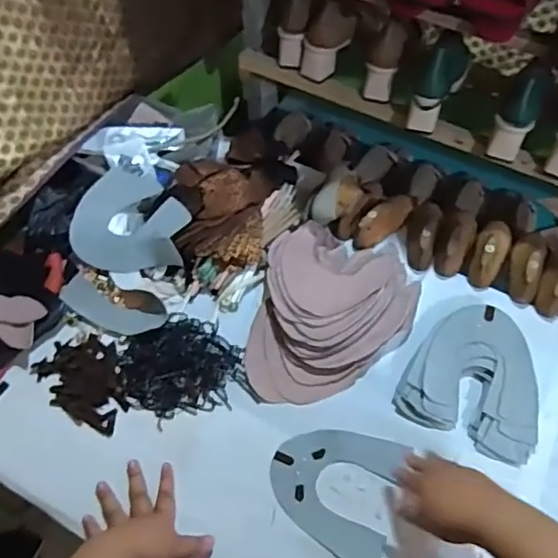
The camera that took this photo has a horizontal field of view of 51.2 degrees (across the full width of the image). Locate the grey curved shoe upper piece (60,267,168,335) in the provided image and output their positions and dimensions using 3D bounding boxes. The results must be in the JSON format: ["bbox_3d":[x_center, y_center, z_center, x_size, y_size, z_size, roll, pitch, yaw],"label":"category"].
[{"bbox_3d":[-0.243,0.038,0.864,0.155,0.028,0.074,17,55,13],"label":"grey curved shoe upper piece"}]

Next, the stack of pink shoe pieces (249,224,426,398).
[{"bbox_3d":[0.083,0.043,0.852,0.224,0.049,0.287,10,53,7],"label":"stack of pink shoe pieces"}]

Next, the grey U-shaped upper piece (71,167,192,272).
[{"bbox_3d":[-0.229,-0.101,0.935,0.165,0.074,0.179,-2,53,-2],"label":"grey U-shaped upper piece"}]

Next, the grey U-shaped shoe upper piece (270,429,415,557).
[{"bbox_3d":[0.070,0.255,0.725,0.158,0.012,0.155,22,56,16],"label":"grey U-shaped shoe upper piece"}]

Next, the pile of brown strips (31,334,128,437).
[{"bbox_3d":[-0.267,0.146,0.800,0.106,0.015,0.148,-21,55,-15],"label":"pile of brown strips"}]

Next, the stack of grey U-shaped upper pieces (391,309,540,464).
[{"bbox_3d":[0.276,0.129,0.798,0.179,0.027,0.197,23,56,16],"label":"stack of grey U-shaped upper pieces"}]

